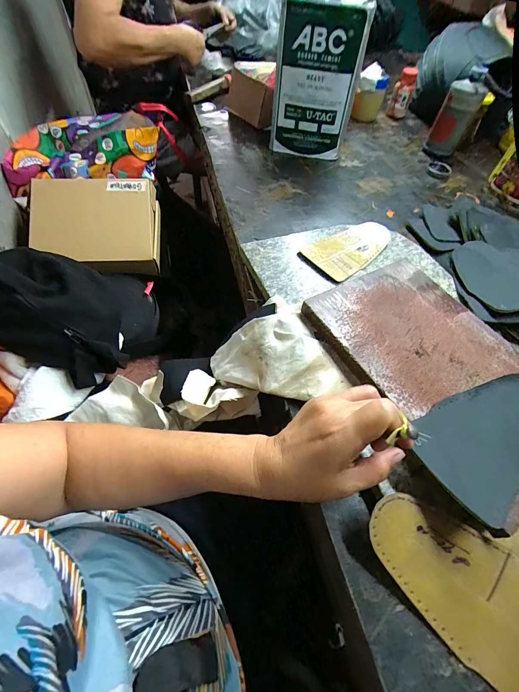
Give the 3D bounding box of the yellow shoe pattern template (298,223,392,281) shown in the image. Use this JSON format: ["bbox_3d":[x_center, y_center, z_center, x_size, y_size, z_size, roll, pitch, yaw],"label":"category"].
[{"bbox_3d":[0.143,-0.153,0.463,0.152,0.007,0.082,-31,62,-23],"label":"yellow shoe pattern template"}]

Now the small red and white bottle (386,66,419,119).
[{"bbox_3d":[0.385,-0.681,0.819,0.054,0.106,0.054,18,55,8],"label":"small red and white bottle"}]

